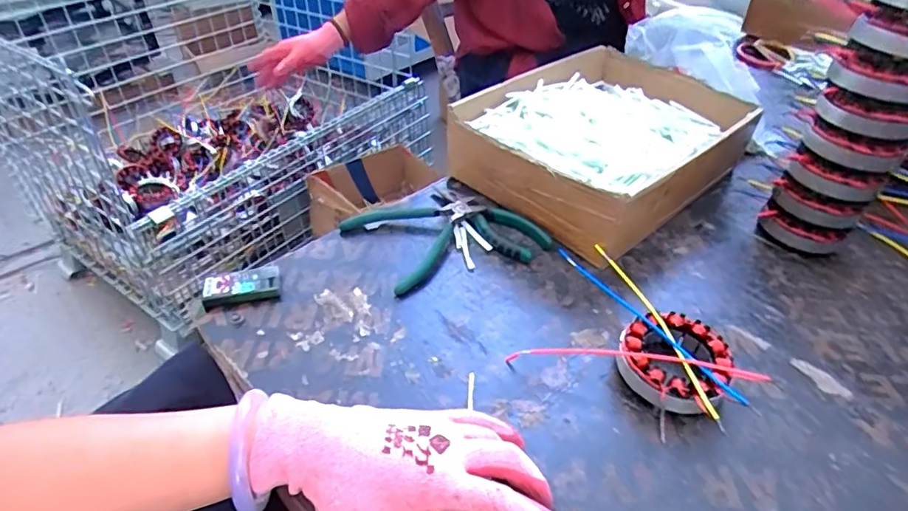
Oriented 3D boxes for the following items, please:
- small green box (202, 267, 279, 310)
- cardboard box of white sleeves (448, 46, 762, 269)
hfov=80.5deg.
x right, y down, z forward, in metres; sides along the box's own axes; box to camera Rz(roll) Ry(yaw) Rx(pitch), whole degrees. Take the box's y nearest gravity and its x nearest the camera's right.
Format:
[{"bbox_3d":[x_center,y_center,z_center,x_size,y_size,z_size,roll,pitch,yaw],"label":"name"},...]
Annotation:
[{"bbox_3d":[-0.197,0.030,0.499,0.065,0.018,0.030,-8,41,-13],"label":"small green box"},{"bbox_3d":[0.189,-0.142,0.662,0.341,0.100,0.252,-27,48,-31],"label":"cardboard box of white sleeves"}]

